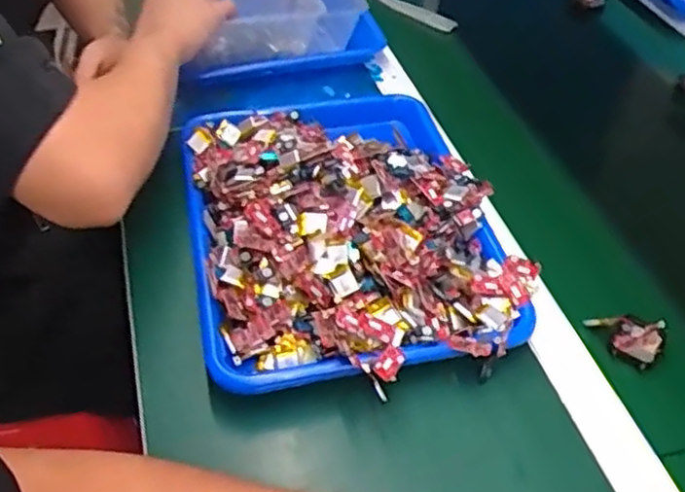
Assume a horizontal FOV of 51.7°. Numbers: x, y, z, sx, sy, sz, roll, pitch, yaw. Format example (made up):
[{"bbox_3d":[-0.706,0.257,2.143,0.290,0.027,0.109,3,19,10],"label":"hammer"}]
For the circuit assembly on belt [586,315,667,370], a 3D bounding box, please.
[{"bbox_3d":[0.227,0.070,0.555,0.047,0.023,0.047,-12,46,-14],"label":"circuit assembly on belt"}]

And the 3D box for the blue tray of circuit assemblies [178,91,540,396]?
[{"bbox_3d":[-0.002,-0.038,0.607,0.261,0.073,0.341,-9,45,-10],"label":"blue tray of circuit assemblies"}]

